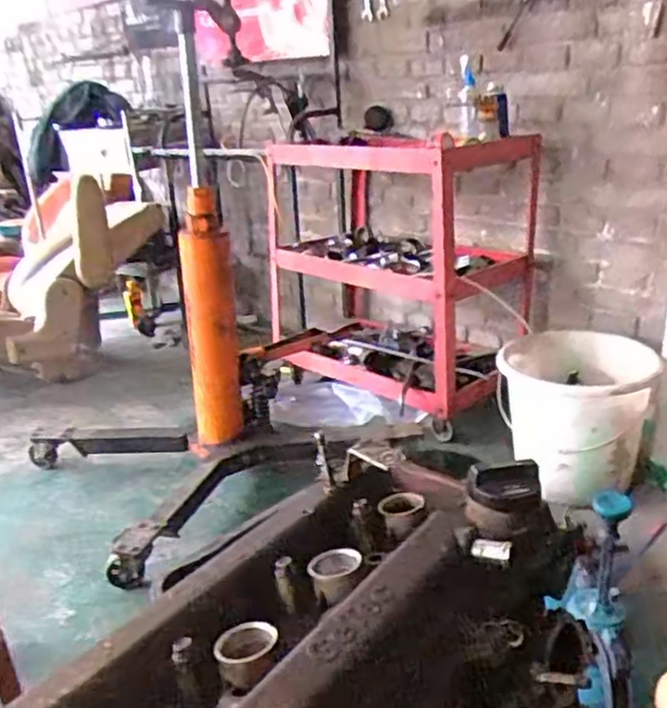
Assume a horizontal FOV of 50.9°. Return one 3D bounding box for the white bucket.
[{"bbox_3d":[0.600,0.146,1.752,0.336,0.325,0.427,8,23,26],"label":"white bucket"}]

